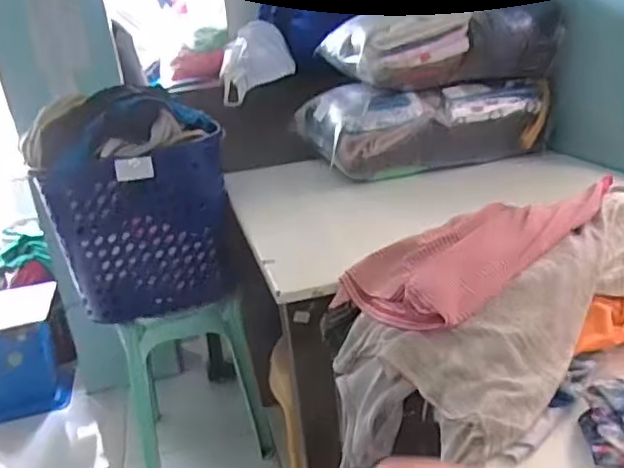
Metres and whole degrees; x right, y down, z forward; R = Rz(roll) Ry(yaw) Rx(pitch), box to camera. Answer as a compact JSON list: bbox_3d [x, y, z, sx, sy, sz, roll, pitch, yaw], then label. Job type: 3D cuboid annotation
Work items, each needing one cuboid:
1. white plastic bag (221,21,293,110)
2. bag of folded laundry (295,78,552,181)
[{"bbox_3d":[-0.176,-0.456,1.693,0.269,0.178,0.072,-42,-4,-27],"label":"white plastic bag"},{"bbox_3d":[0.247,-0.280,1.507,0.494,0.174,0.379,-11,21,-13],"label":"bag of folded laundry"}]

